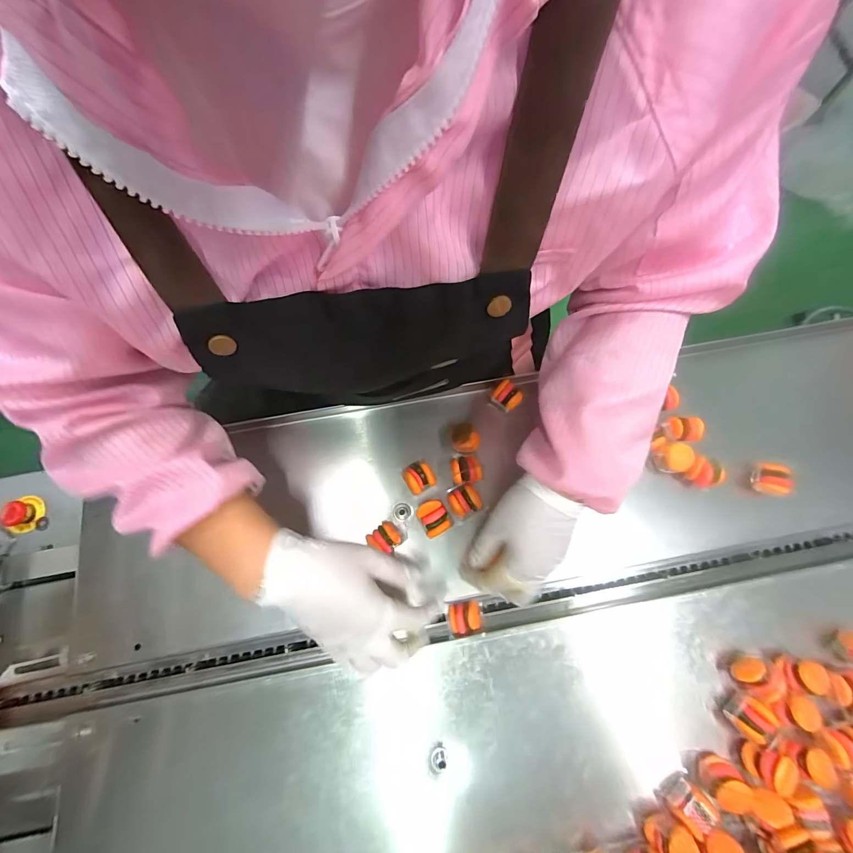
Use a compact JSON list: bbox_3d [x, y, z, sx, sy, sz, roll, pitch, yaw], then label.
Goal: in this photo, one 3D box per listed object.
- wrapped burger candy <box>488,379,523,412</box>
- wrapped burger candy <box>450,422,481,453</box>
[{"bbox_3d":[0.095,-0.034,0.446,0.033,0.031,0.027,38,77,11],"label":"wrapped burger candy"},{"bbox_3d":[0.044,0.013,0.423,0.033,0.024,0.030,0,73,0],"label":"wrapped burger candy"}]

